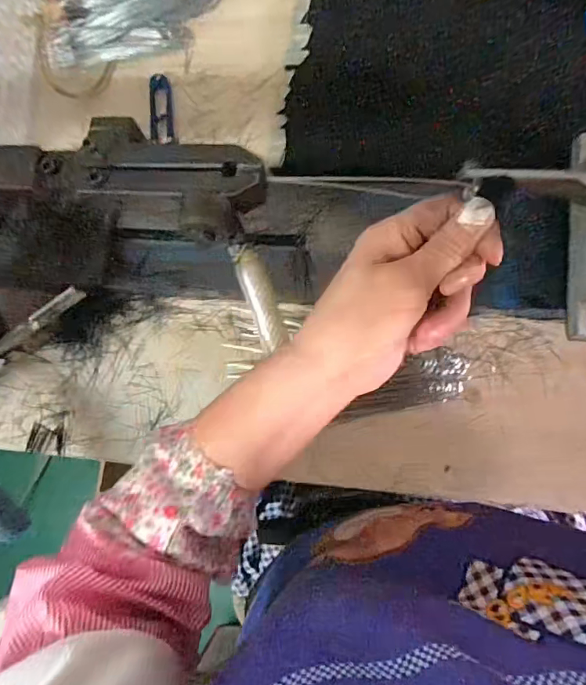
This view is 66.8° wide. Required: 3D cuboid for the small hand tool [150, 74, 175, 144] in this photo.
[{"bbox_3d":[-0.131,-0.233,0.443,0.024,0.007,0.069,-2,84,7],"label":"small hand tool"}]

